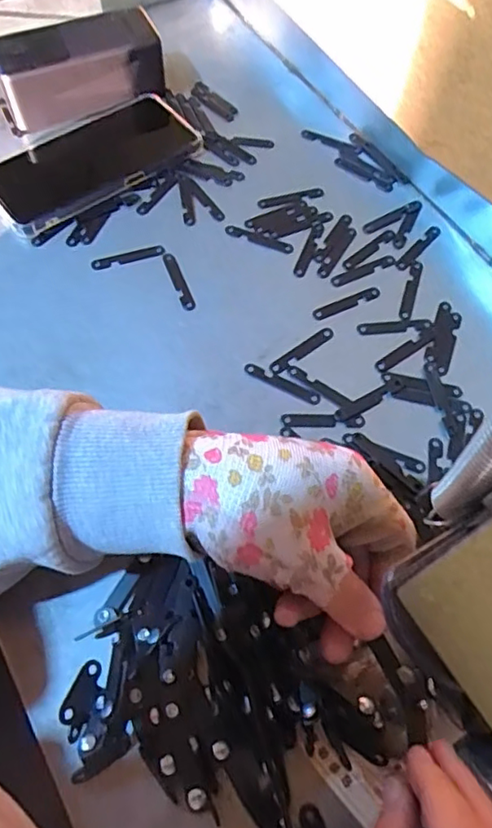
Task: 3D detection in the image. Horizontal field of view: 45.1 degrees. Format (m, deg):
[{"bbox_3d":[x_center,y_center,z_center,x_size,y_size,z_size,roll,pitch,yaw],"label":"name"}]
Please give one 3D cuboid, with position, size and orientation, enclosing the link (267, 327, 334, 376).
[{"bbox_3d":[0.037,-0.042,0.391,0.052,0.004,0.009,-36,69,-17],"label":"link"}]

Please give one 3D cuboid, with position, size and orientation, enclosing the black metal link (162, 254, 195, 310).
[{"bbox_3d":[-0.047,-0.093,0.415,0.010,0.005,0.051,-18,65,-10],"label":"black metal link"}]

